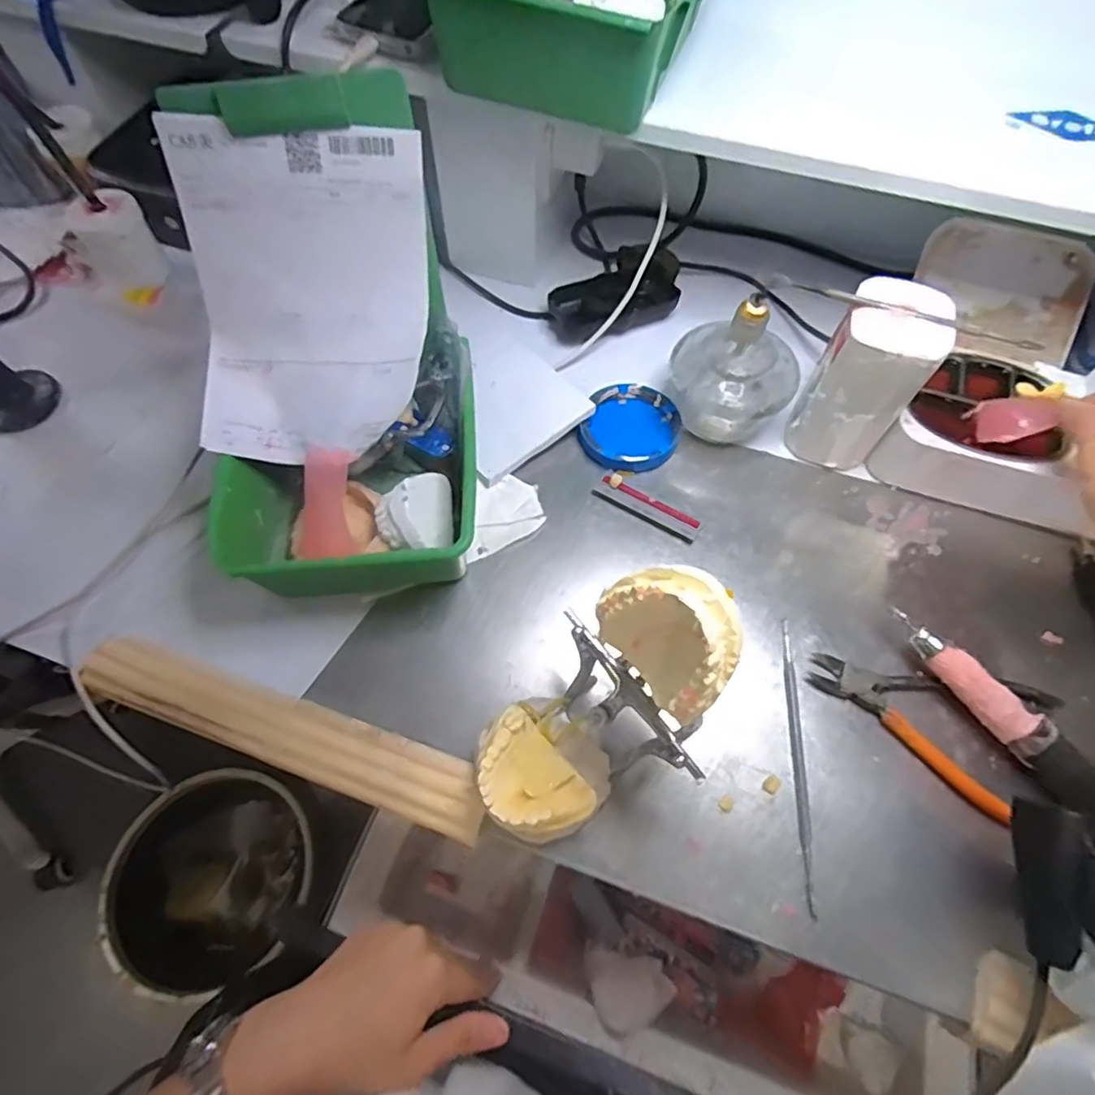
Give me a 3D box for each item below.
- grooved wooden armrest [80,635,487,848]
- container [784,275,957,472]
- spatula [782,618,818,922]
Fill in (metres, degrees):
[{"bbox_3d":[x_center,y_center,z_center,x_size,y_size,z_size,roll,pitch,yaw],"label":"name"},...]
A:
[{"bbox_3d":[-0.165,0.113,0.379,0.269,0.017,0.041,18,63,9],"label":"grooved wooden armrest"},{"bbox_3d":[0.223,-0.114,0.434,0.065,0.129,0.059,30,67,15],"label":"container"},{"bbox_3d":[0.153,0.125,0.372,0.007,0.006,0.171,5,62,3],"label":"spatula"}]

